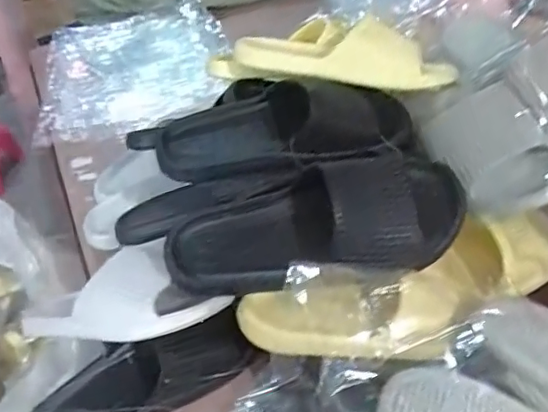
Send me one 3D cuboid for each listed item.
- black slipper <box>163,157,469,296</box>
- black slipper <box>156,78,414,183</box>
[{"bbox_3d":[0.033,0.016,0.533,0.280,0.061,0.107,-11,75,9],"label":"black slipper"},{"bbox_3d":[0.010,-0.080,0.616,0.267,0.062,0.111,3,44,11],"label":"black slipper"}]

